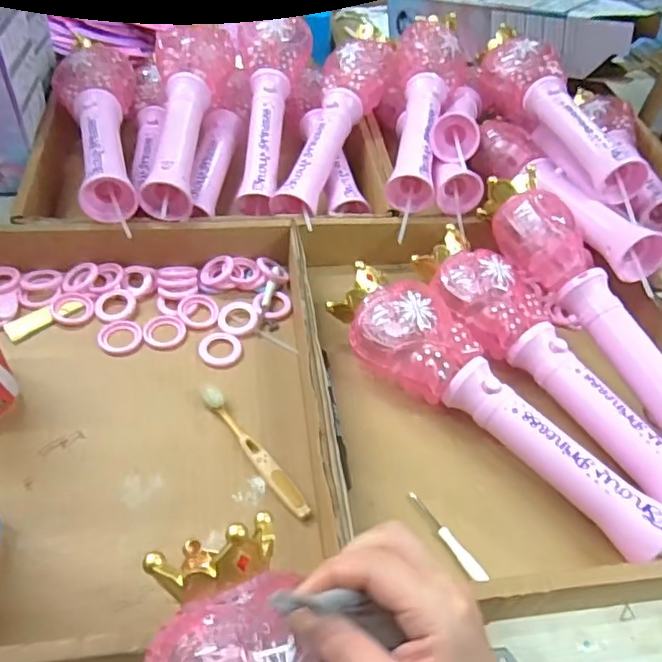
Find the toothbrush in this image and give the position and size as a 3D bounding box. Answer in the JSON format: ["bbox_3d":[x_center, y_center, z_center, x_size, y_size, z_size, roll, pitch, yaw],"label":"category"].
[{"bbox_3d":[-0.060,0.094,0.449,0.016,0.010,0.134,-28,58,-27],"label":"toothbrush"}]

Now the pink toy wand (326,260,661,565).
[{"bbox_3d":[0.131,0.052,0.470,0.304,0.068,0.078,36,54,22],"label":"pink toy wand"}]

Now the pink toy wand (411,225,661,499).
[{"bbox_3d":[0.193,0.024,0.500,0.071,0.058,0.308,-28,58,-27],"label":"pink toy wand"}]

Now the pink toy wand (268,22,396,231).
[{"bbox_3d":[0.008,-0.246,0.656,0.083,0.067,0.296,14,49,5],"label":"pink toy wand"}]

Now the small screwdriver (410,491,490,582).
[{"bbox_3d":[0.085,0.150,0.420,0.009,0.005,0.080,-26,58,-24],"label":"small screwdriver"}]

